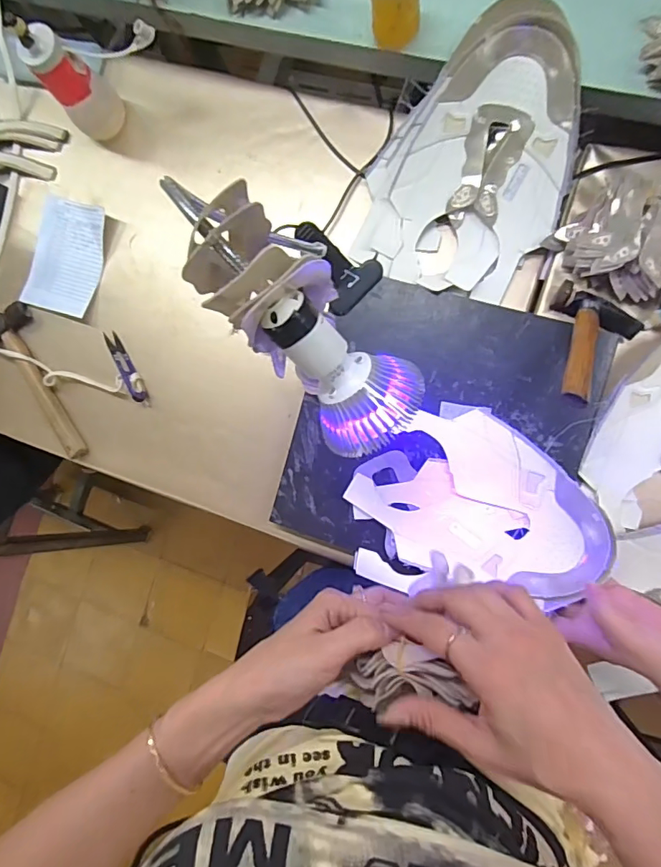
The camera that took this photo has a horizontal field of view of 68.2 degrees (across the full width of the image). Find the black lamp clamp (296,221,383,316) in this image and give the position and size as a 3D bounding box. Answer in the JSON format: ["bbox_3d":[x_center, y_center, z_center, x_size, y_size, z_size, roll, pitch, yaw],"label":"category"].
[{"bbox_3d":[0.003,-0.193,0.558,0.072,0.043,0.099,-43,83,6],"label":"black lamp clamp"}]

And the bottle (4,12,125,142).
[{"bbox_3d":[-0.308,-0.416,0.572,0.063,0.146,0.053,-43,83,6],"label":"bottle"}]

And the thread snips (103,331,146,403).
[{"bbox_3d":[-0.263,-0.086,0.624,0.017,0.015,0.100,-28,85,8],"label":"thread snips"}]

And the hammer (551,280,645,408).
[{"bbox_3d":[0.257,-0.082,0.481,0.087,0.025,0.156,23,55,9],"label":"hammer"}]

